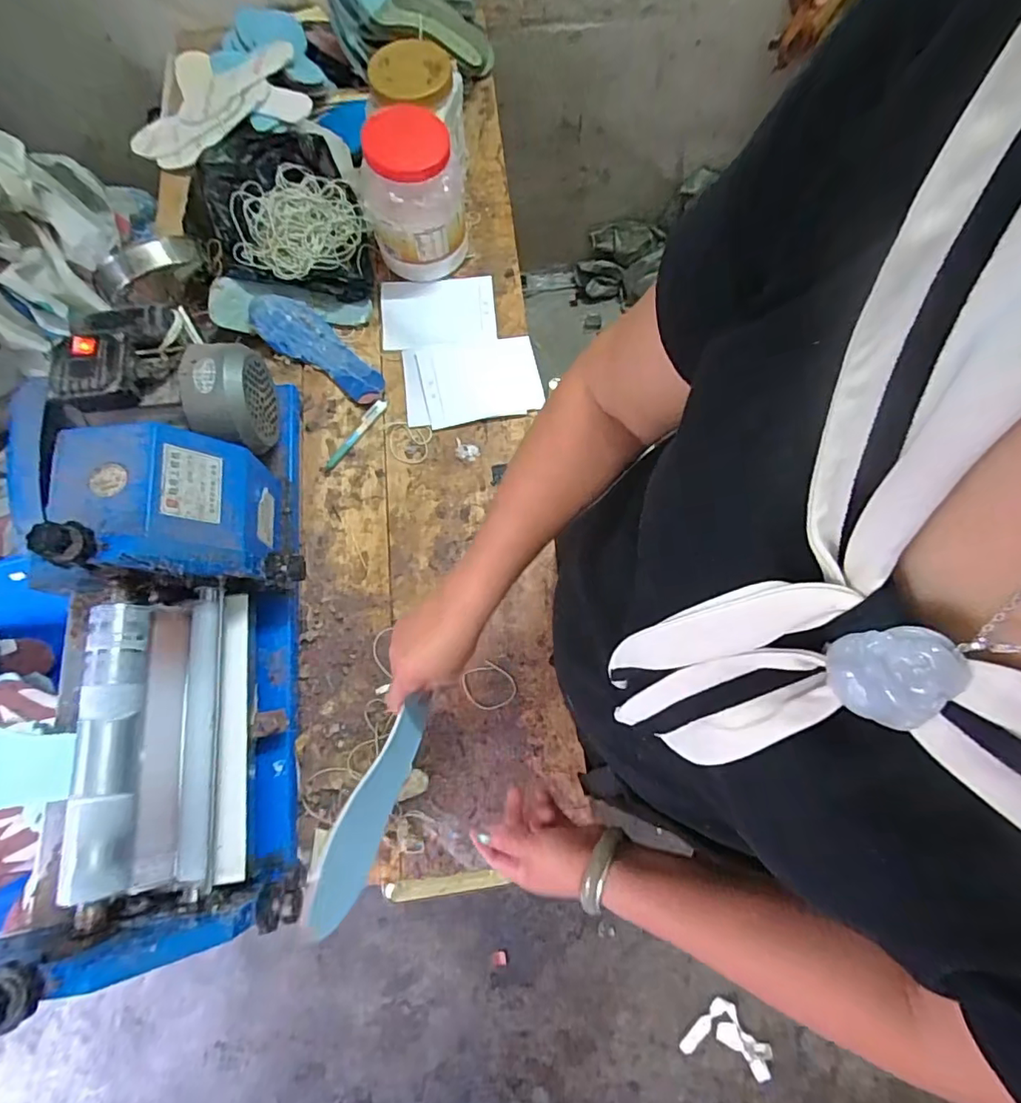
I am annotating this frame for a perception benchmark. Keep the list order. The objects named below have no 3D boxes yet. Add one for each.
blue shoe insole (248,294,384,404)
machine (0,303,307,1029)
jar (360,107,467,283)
[{"bbox_3d":[-0.286,-0.315,0.822,0.234,0.043,0.079,32,76,9],"label":"blue shoe insole"},{"bbox_3d":[-0.381,0.062,0.591,0.281,0.219,0.644,-13,74,-4],"label":"machine"},{"bbox_3d":[-0.142,-0.518,0.794,0.144,0.175,0.127,-8,74,-3],"label":"jar"}]

